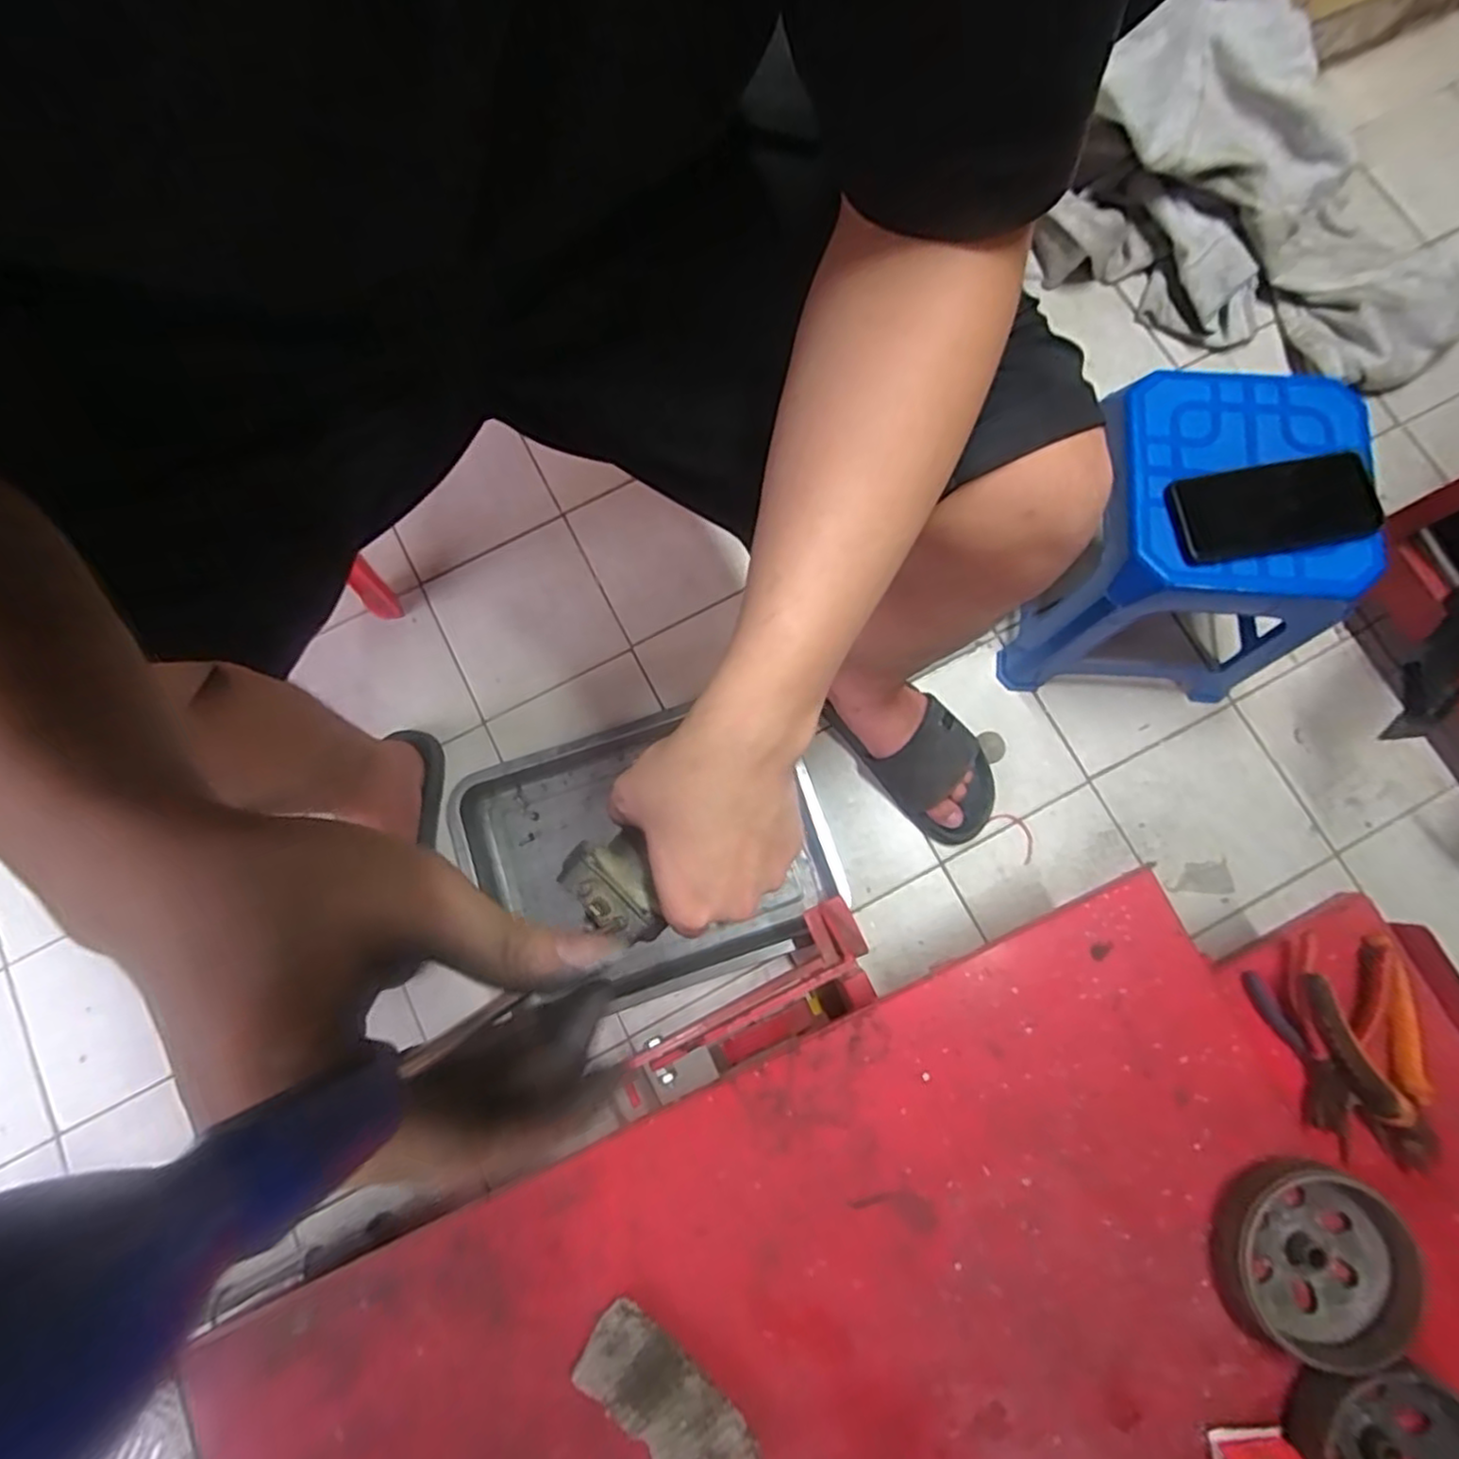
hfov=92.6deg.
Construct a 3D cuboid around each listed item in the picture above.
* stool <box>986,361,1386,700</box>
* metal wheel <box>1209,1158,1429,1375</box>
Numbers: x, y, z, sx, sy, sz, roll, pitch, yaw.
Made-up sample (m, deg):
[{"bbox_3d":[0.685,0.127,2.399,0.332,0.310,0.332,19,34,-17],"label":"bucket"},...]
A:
[{"bbox_3d":[0.464,-0.183,0.729,0.260,0.269,0.233,4,78,2],"label":"stool"},{"bbox_3d":[0.460,0.417,0.545,0.138,0.027,0.136,0,78,1],"label":"metal wheel"}]

